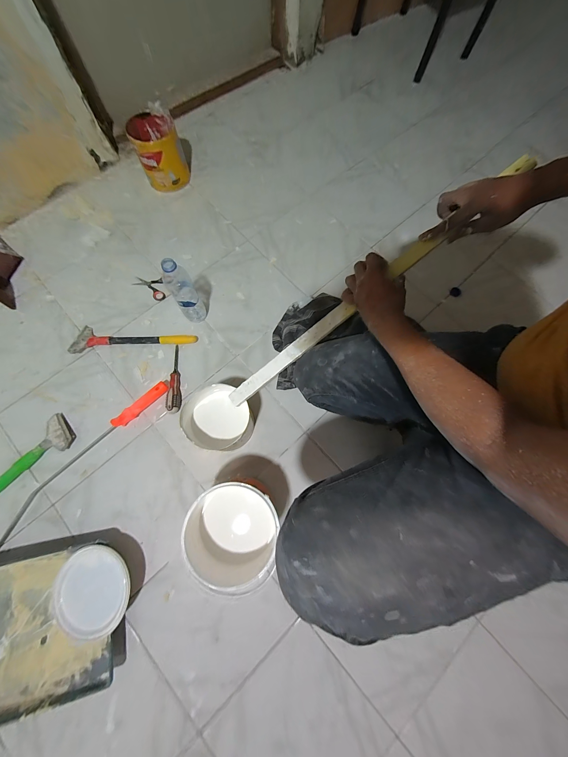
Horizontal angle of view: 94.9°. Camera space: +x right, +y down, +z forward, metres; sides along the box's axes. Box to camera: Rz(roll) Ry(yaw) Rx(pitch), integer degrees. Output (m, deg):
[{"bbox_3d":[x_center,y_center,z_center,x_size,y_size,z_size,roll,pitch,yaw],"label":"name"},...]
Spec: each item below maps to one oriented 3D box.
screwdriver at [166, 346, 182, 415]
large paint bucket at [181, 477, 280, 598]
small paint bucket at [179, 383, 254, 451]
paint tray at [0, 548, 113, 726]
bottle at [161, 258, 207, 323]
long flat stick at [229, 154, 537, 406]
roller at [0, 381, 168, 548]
[{"bbox_3d":[-0.303,-0.001,0.729,0.032,0.030,0.195,-2,75,-2],"label":"screwdriver"},{"bbox_3d":[-0.094,0.321,0.572,0.166,0.186,0.188,-14,75,-5],"label":"large paint bucket"},{"bbox_3d":[-0.155,0.100,0.651,0.148,0.152,0.144,1,74,-2],"label":"small paint bucket"},{"bbox_3d":[-0.561,0.538,0.554,0.353,0.068,0.275,-12,75,-4],"label":"paint tray"},{"bbox_3d":[-0.263,-0.225,0.689,0.061,0.221,0.060,0,75,-1],"label":"bottle"},{"bbox_3d":[0.166,-0.173,0.524,0.715,0.013,0.035,-38,78,8],"label":"long flat stick"},{"bbox_3d":[-0.538,0.226,0.655,0.600,0.031,0.103,-38,79,-10],"label":"roller"}]

